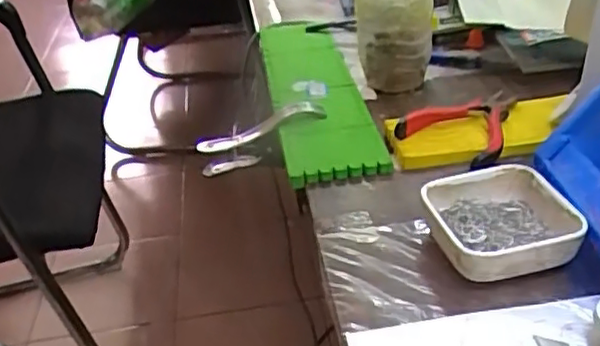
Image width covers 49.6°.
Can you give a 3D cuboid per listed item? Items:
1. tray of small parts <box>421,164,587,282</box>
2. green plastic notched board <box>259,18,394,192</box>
[{"bbox_3d":[0.124,0.032,0.412,0.075,0.035,0.087,-11,32,-7],"label":"tray of small parts"},{"bbox_3d":[0.010,-0.104,0.705,0.085,0.024,0.447,-9,26,-2],"label":"green plastic notched board"}]

